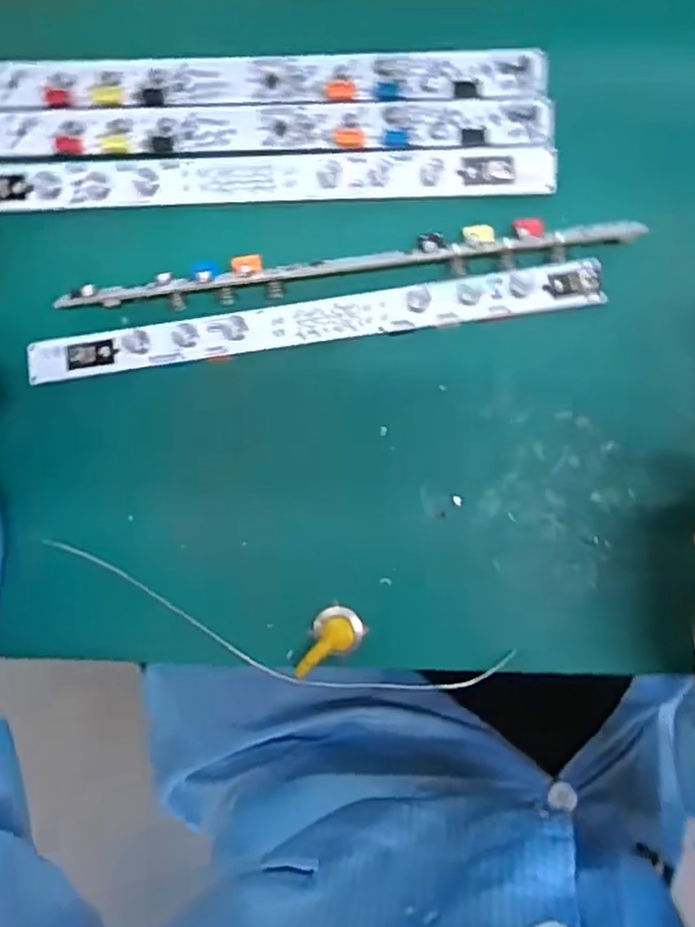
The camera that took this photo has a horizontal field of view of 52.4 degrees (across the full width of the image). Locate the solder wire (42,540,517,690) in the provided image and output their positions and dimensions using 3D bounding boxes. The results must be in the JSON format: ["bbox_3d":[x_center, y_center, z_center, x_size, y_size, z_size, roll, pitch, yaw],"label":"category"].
[{"bbox_3d":[-0.039,0.089,0.364,0.242,0.008,0.043,13,92,3],"label":"solder wire"}]

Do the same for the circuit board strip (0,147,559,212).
[{"bbox_3d":[-0.042,-0.143,0.357,0.287,0.011,0.022,-1,91,3],"label":"circuit board strip"}]

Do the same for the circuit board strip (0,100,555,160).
[{"bbox_3d":[-0.045,-0.166,0.353,0.287,0.008,0.022,0,91,3],"label":"circuit board strip"}]

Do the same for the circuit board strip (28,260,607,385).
[{"bbox_3d":[-0.019,-0.070,0.356,0.286,0.010,0.020,-8,91,3],"label":"circuit board strip"}]

